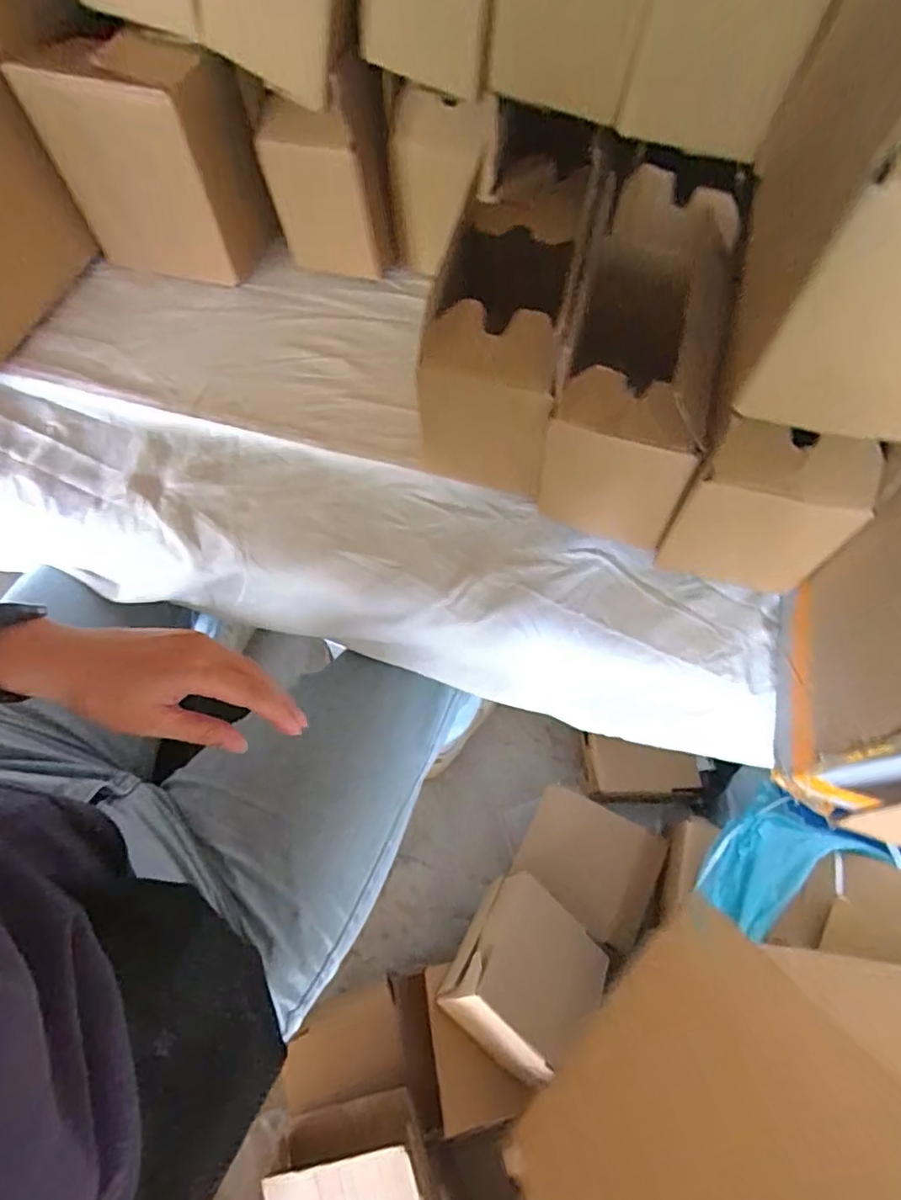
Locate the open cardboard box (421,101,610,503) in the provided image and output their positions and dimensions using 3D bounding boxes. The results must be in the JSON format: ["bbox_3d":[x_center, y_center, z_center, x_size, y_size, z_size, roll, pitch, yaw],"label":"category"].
[{"bbox_3d":[0.052,-0.229,0.443,0.090,0.154,0.253,16,67,4],"label":"open cardboard box"}]

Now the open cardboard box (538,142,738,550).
[{"bbox_3d":[0.131,-0.177,0.413,0.096,0.134,0.222,14,67,3],"label":"open cardboard box"}]

